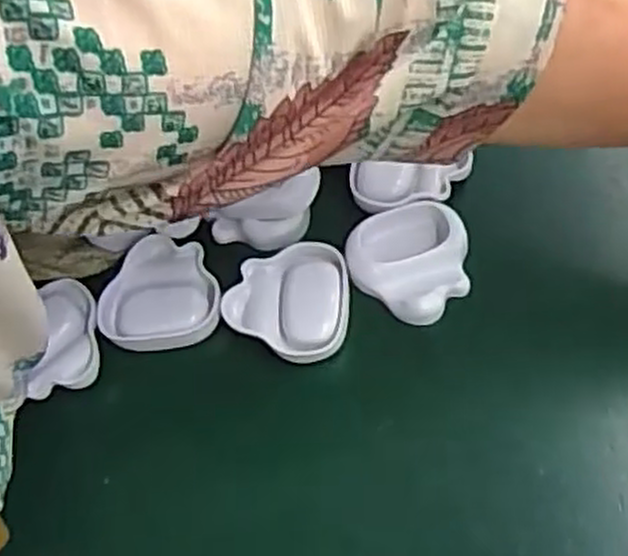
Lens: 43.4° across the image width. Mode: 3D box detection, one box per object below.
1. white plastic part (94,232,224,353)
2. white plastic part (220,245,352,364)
[{"bbox_3d":[-0.081,0.006,0.423,0.063,0.013,0.064,-2,59,3],"label":"white plastic part"},{"bbox_3d":[-0.014,0.013,0.407,0.062,0.010,0.063,0,59,4],"label":"white plastic part"}]

